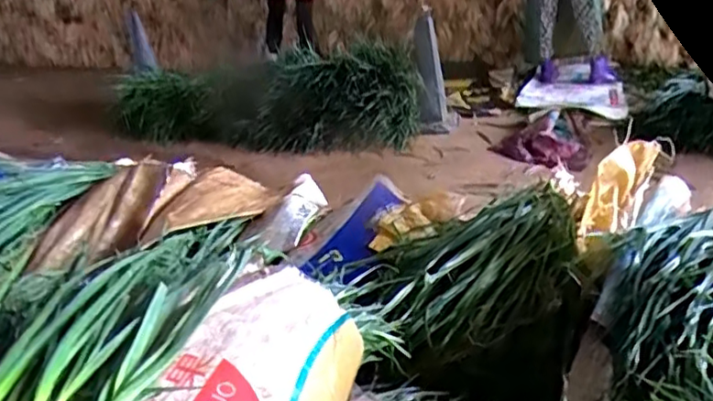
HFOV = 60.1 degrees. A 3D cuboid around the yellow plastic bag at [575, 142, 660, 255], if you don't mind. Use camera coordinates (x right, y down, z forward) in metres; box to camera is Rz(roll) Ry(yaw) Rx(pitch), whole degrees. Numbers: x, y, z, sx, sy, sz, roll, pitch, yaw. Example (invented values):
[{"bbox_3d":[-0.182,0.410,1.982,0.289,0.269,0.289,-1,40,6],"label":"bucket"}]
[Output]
[{"bbox_3d":[0.471,-0.025,1.114,0.077,0.108,0.314,14,33,30],"label":"yellow plastic bag"}]

